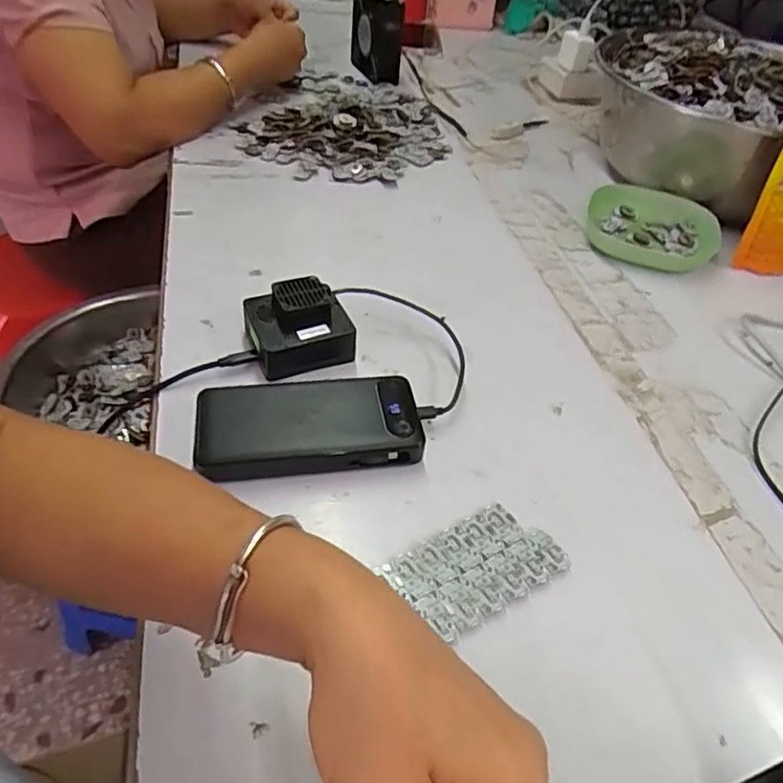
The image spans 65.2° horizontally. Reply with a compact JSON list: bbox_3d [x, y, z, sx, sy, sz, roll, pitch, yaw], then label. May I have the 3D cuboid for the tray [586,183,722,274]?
[{"bbox_3d":[0.300,-0.191,0.706,0.141,0.030,0.132,16,45,10],"label":"tray"}]

